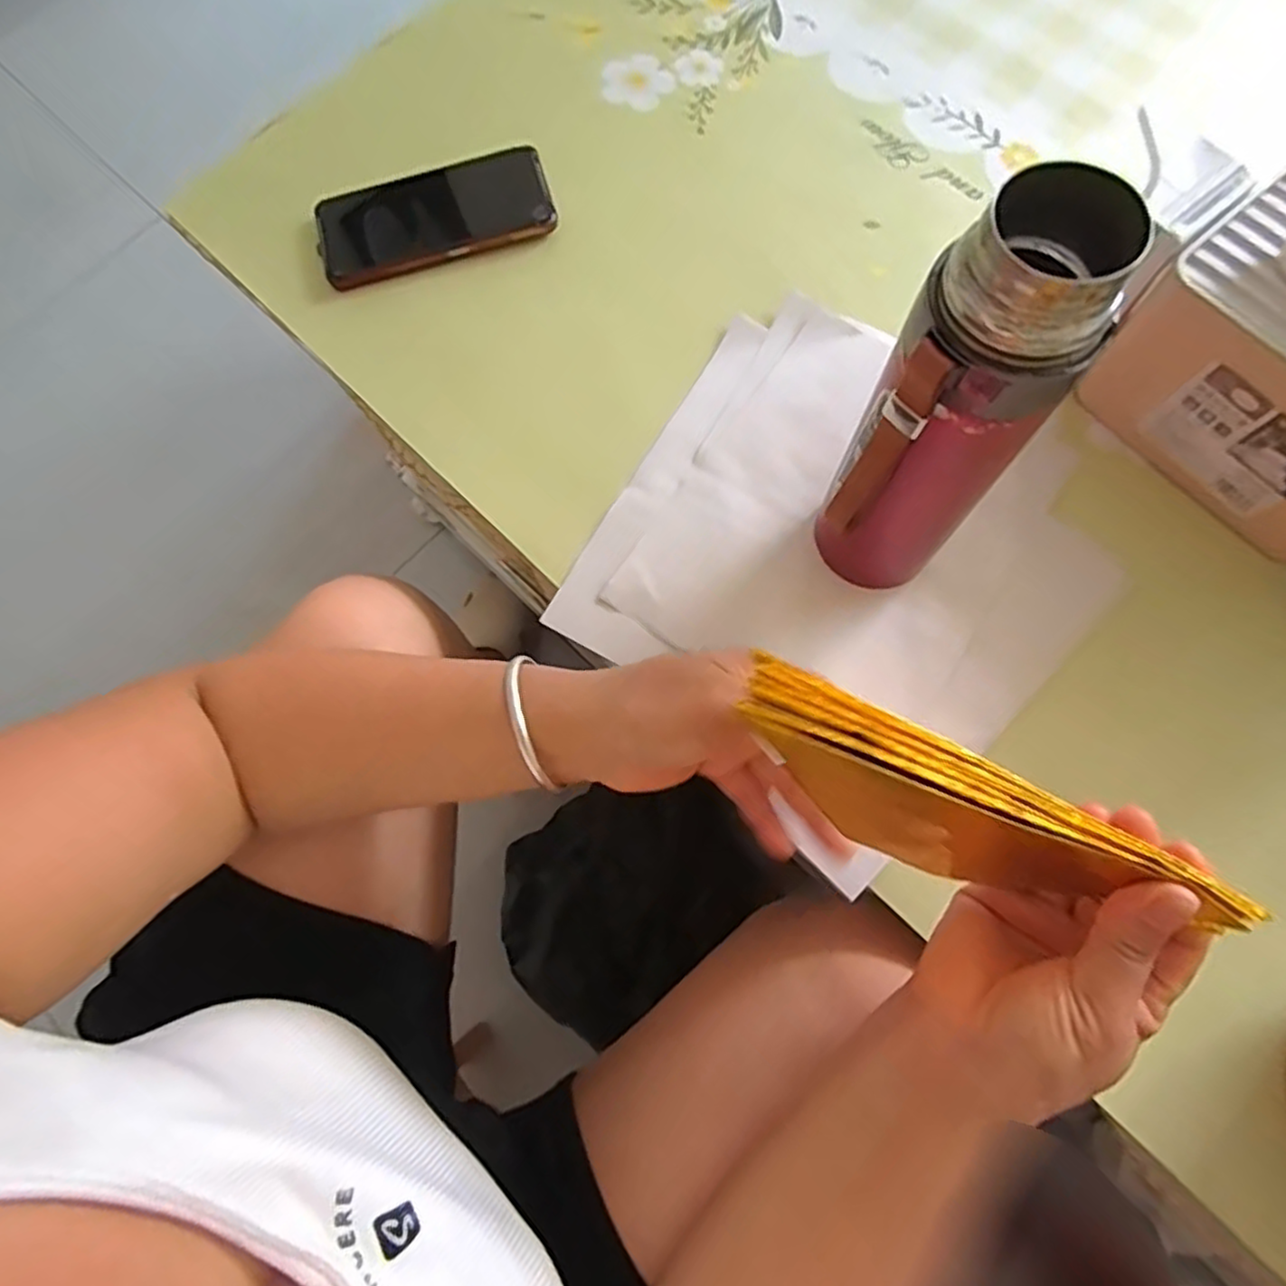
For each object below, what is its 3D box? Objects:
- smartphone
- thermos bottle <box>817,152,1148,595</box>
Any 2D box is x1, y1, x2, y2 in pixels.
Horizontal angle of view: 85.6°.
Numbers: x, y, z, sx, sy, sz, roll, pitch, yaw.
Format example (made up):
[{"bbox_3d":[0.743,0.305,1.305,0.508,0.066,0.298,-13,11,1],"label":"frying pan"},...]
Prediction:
[{"bbox_3d":[-0.148,-0.303,0.491,0.165,0.010,0.073,-16,73,-3],"label":"smartphone"},{"bbox_3d":[0.125,-0.082,0.304,0.061,0.221,0.060,0,73,1],"label":"thermos bottle"}]

